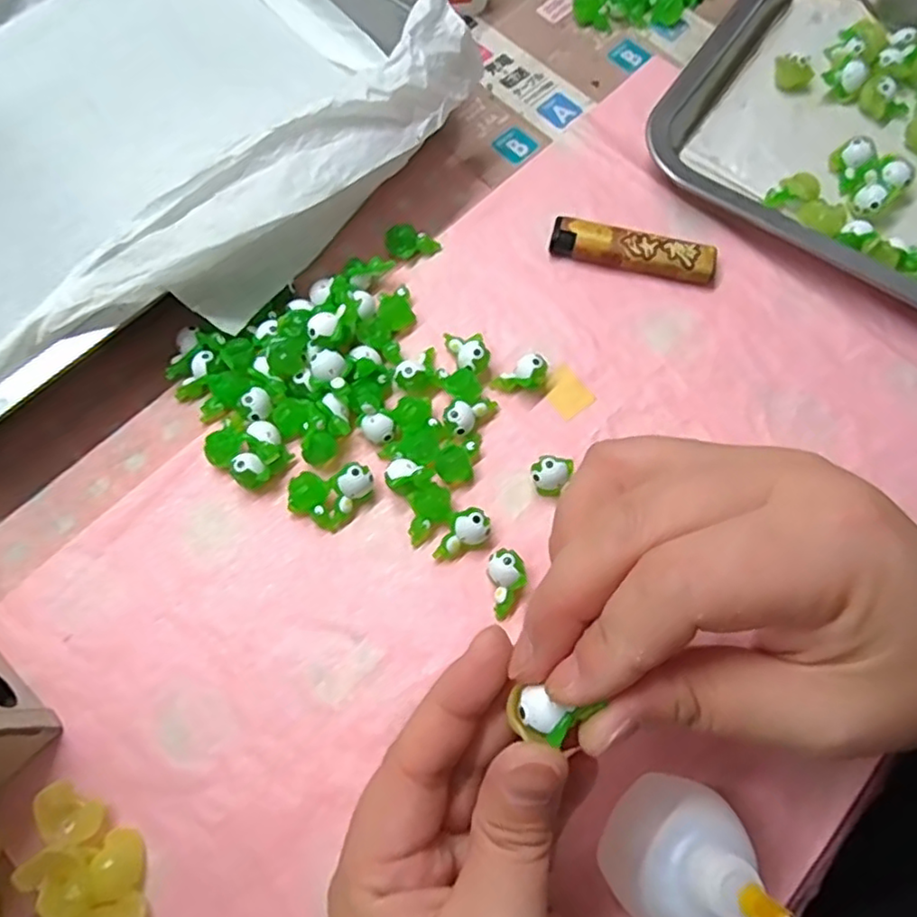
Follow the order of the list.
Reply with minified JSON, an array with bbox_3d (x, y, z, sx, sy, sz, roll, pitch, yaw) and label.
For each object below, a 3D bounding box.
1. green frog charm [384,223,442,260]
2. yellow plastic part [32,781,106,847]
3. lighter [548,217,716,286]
[{"bbox_3d":[-0.022,-0.107,0.319,0.026,0.014,0.011,-18,71,-7],"label":"green frog charm"},{"bbox_3d":[-0.138,0.126,0.228,0.023,0.013,0.016,30,72,10],"label":"yellow plastic part"},{"bbox_3d":[0.086,-0.102,0.321,0.079,0.011,0.017,14,70,4],"label":"lighter"}]

